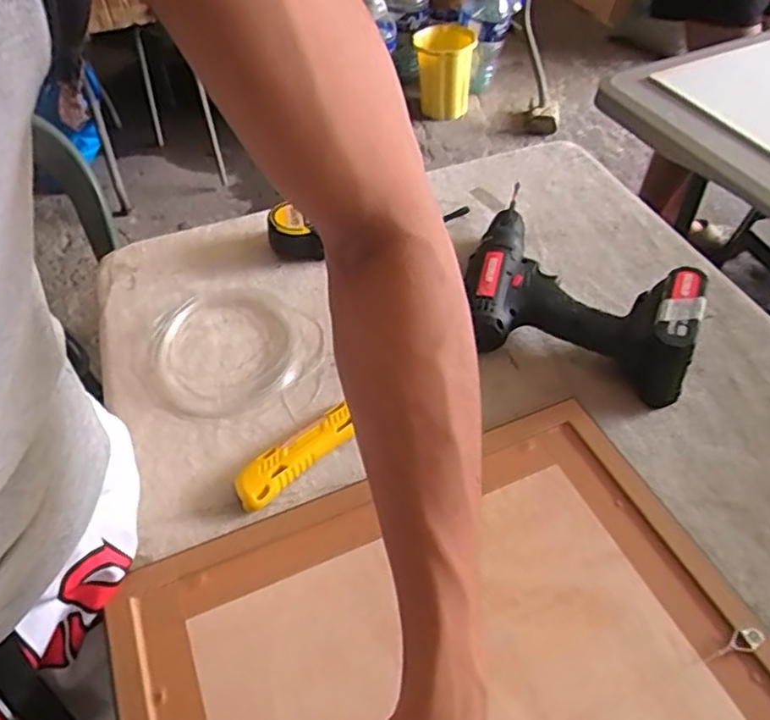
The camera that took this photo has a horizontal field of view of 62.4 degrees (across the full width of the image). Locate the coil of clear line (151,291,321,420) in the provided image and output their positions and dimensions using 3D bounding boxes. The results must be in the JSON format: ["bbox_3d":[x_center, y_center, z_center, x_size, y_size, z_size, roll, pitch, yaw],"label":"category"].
[{"bbox_3d":[-0.150,-0.013,0.604,0.154,0.023,0.153,-3,49,3],"label":"coil of clear line"}]

